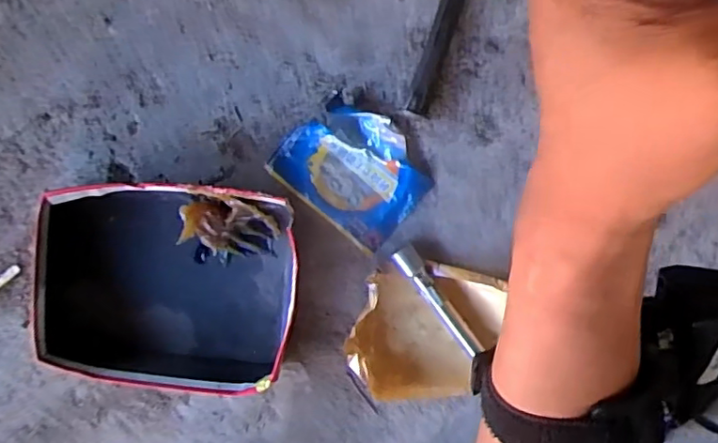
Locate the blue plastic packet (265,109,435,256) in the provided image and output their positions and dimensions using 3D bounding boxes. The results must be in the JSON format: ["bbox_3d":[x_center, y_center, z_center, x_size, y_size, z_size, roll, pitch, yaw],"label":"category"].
[{"bbox_3d":[-0.004,-0.043,0.506,0.118,0.014,0.095,40,99,-2],"label":"blue plastic packet"}]

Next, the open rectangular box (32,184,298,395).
[{"bbox_3d":[-0.161,0.058,0.514,0.215,0.050,0.185,6,99,3],"label":"open rectangular box"}]

